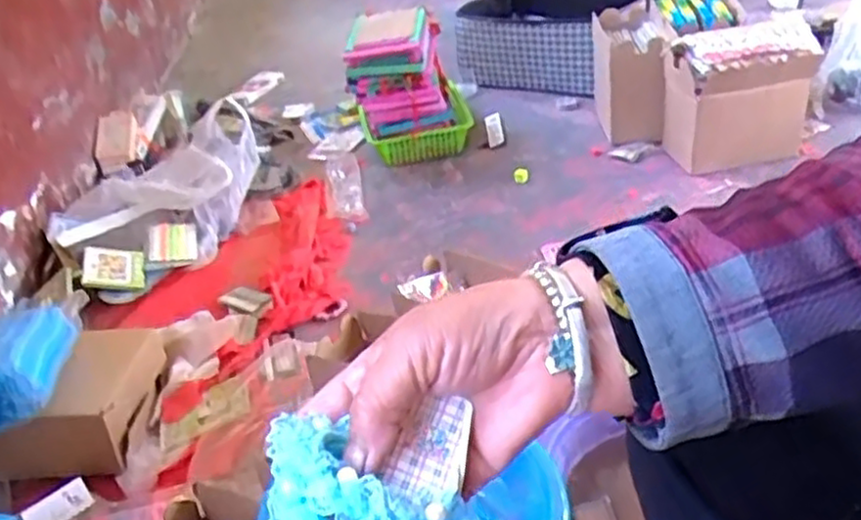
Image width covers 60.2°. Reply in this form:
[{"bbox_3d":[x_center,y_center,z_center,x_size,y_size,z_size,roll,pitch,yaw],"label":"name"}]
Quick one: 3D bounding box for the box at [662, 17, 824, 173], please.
[{"bbox_3d":[0.600,-0.316,1.429,0.260,0.252,0.133,-14,34,-10],"label":"box"}]

